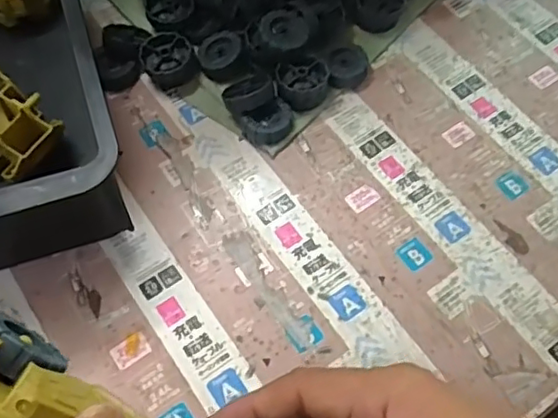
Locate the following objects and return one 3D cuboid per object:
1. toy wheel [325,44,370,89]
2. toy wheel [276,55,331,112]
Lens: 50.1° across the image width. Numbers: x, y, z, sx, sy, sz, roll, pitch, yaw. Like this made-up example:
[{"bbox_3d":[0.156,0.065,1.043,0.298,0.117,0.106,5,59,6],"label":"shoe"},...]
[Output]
[{"bbox_3d":[0.055,-0.114,0.473,0.033,0.018,0.037,10,64,4],"label":"toy wheel"},{"bbox_3d":[0.019,-0.096,0.460,0.042,0.019,0.038,-24,67,-12],"label":"toy wheel"}]

